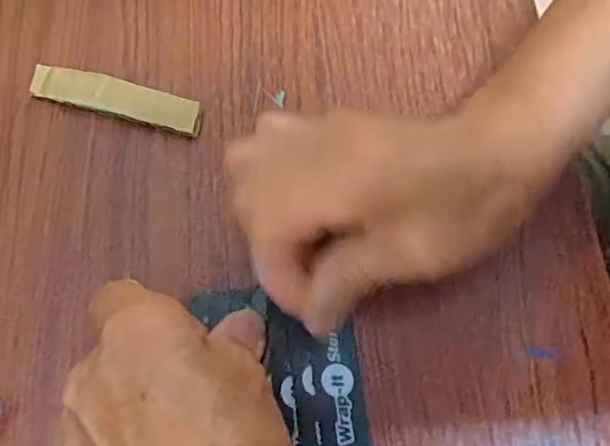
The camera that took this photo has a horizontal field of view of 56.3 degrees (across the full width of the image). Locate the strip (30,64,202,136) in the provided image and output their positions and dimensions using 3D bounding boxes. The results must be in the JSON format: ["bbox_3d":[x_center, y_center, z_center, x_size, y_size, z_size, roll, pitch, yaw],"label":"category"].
[{"bbox_3d":[-0.092,-0.060,0.278,0.085,0.009,0.021,17,71,8],"label":"strip"}]

